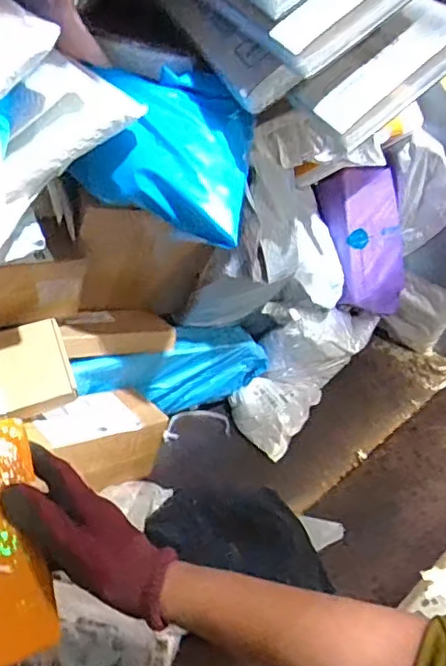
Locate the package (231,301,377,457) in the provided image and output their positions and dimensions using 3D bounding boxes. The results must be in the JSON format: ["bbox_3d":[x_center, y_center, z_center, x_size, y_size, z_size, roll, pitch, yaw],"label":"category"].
[{"bbox_3d":[0.118,0.039,0.893,0.116,0.153,0.240,32,49,28],"label":"package"}]

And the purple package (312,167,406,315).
[{"bbox_3d":[0.223,-0.137,0.903,0.117,0.217,0.054,-10,2,-18],"label":"purple package"}]

